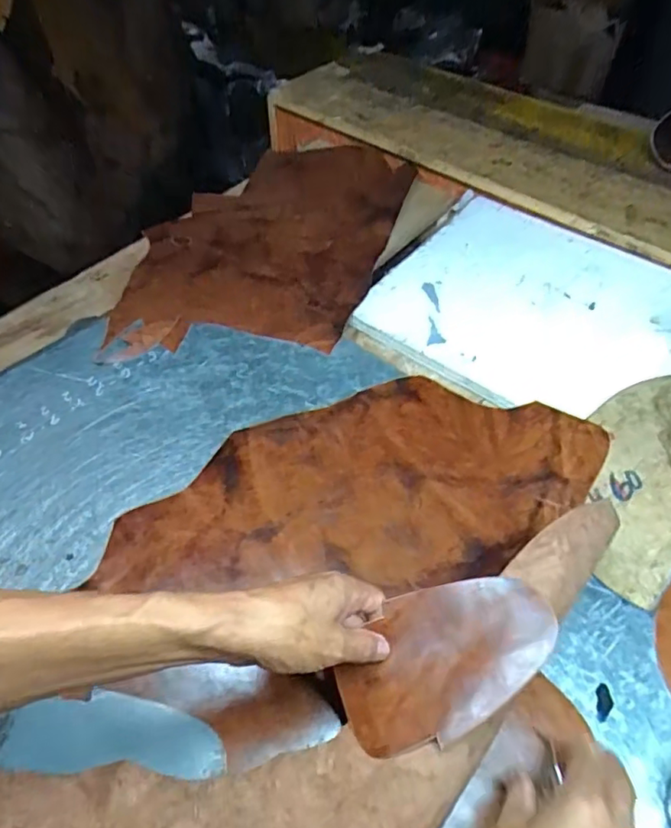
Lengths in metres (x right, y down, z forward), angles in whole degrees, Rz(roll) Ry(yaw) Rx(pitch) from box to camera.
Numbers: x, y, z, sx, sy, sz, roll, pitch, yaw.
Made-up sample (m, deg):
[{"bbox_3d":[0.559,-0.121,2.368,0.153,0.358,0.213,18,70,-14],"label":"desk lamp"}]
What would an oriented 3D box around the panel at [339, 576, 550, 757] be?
[{"bbox_3d":[0.073,0.166,0.402,0.152,0.012,0.090,-35,48,0],"label":"panel"}]

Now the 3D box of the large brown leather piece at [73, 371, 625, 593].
[{"bbox_3d":[0.025,0.067,0.568,0.464,0.014,0.226,-11,52,-9],"label":"large brown leather piece"}]

